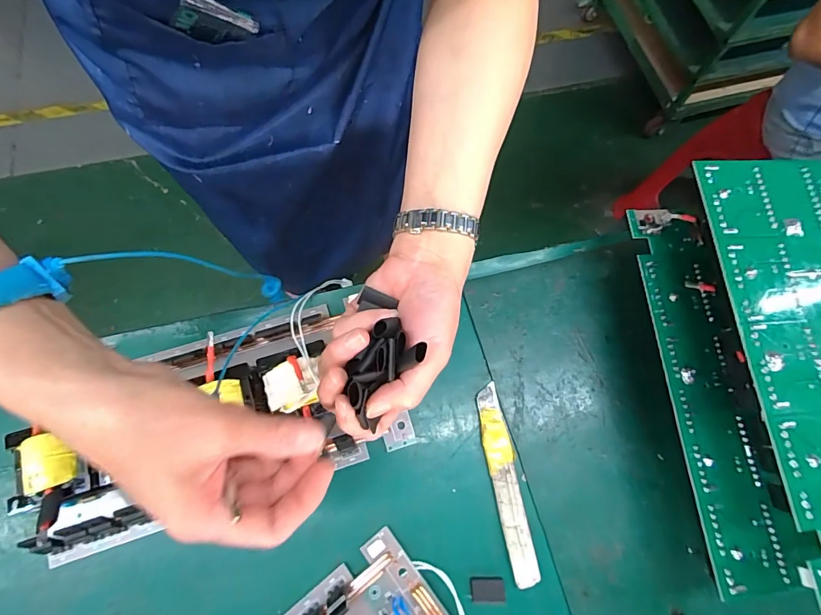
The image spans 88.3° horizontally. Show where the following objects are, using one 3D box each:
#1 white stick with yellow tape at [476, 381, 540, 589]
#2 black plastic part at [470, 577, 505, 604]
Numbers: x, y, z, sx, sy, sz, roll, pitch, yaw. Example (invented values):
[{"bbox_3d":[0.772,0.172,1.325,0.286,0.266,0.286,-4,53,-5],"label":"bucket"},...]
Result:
[{"bbox_3d":[0.077,0.140,0.345,0.023,0.010,0.150,-10,72,-5],"label":"white stick with yellow tape"},{"bbox_3d":[0.059,0.215,0.322,0.025,0.004,0.017,1,71,-2],"label":"black plastic part"}]

